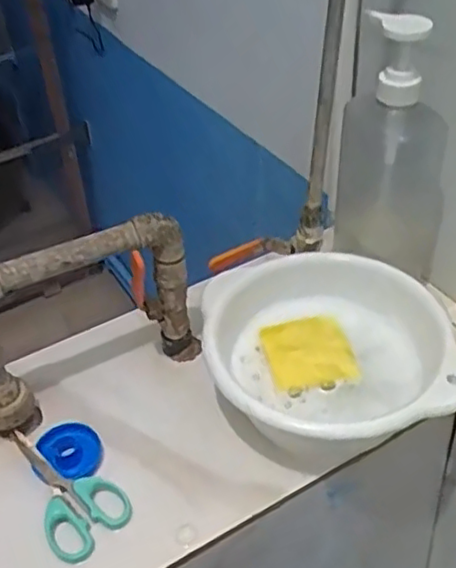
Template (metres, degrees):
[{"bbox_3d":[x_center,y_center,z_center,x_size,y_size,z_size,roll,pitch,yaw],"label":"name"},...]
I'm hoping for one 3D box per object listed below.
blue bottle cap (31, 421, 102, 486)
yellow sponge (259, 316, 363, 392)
[{"bbox_3d":[-0.135,0.147,0.559,0.052,0.020,0.053,-4,42,1],"label":"blue bottle cap"},{"bbox_3d":[0.073,0.062,0.593,0.076,0.012,0.072,-10,42,-6],"label":"yellow sponge"}]

